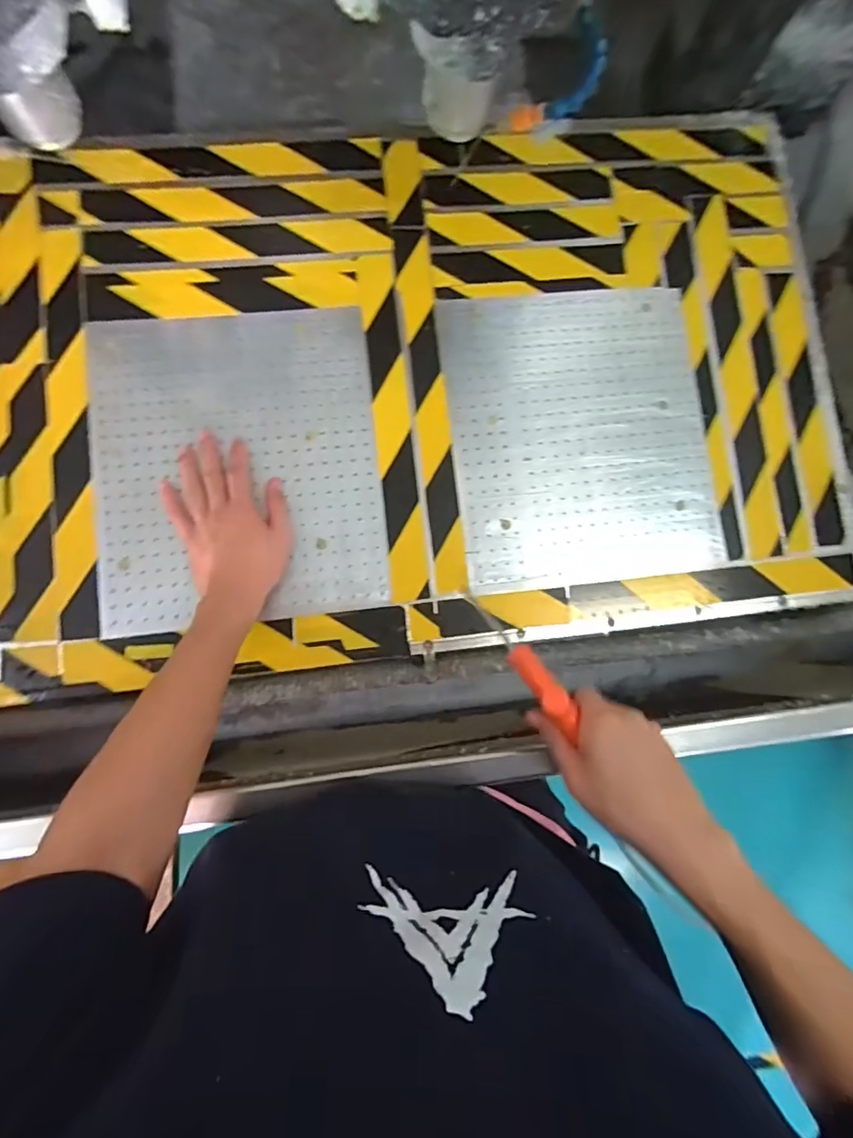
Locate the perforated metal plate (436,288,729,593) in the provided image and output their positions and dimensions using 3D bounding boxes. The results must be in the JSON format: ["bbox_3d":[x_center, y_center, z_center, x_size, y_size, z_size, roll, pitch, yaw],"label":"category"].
[{"bbox_3d":[0.173,-0.151,0.600,0.287,0.010,0.322,-6,85,-5],"label":"perforated metal plate"}]

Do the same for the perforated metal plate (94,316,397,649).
[{"bbox_3d":[-0.194,-0.110,0.565,0.285,0.008,0.320,-6,85,-5],"label":"perforated metal plate"}]

